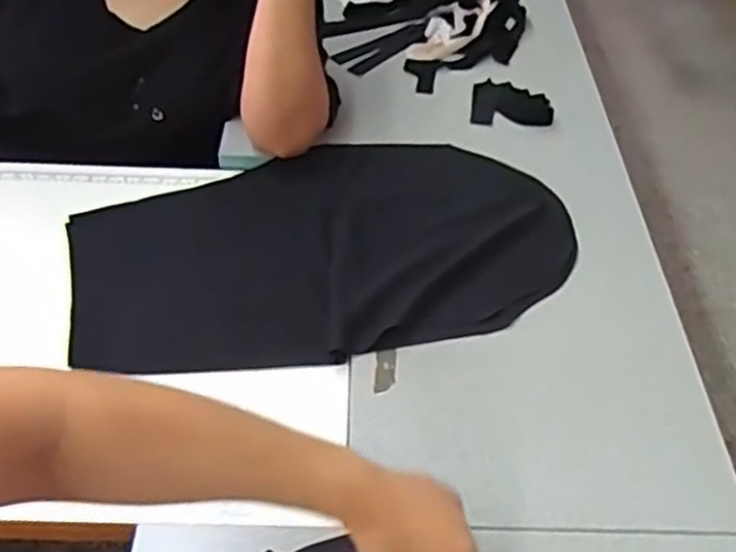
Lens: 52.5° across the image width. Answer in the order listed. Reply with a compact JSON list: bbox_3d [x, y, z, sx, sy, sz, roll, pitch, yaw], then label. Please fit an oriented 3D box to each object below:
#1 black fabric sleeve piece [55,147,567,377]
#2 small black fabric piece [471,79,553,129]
[{"bbox_3d":[-0.056,-0.040,0.968,0.628,0.029,0.354,-10,49,-12],"label":"black fabric sleeve piece"},{"bbox_3d":[0.226,-0.274,1.188,0.126,0.010,0.103,5,52,-3],"label":"small black fabric piece"}]

